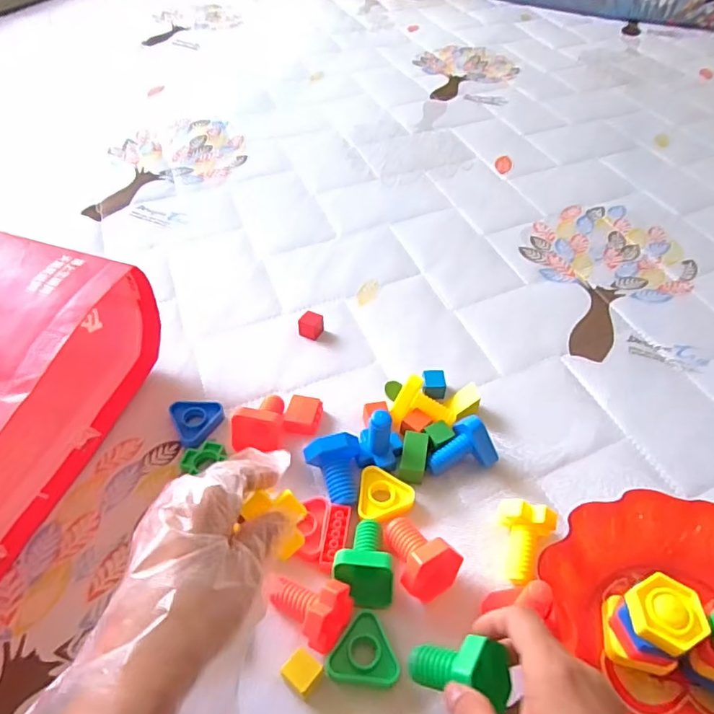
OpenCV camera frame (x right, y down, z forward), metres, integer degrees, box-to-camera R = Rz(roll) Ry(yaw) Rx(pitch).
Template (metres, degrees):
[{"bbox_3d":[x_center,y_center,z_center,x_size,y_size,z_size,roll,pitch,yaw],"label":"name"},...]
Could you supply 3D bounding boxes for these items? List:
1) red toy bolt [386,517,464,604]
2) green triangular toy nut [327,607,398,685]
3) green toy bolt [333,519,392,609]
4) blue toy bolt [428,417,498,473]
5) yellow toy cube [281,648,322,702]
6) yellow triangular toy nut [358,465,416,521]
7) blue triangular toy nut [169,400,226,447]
[{"bbox_3d":[0.045,0.143,0.402,0.048,0.039,0.059,-24,51,-26],"label":"red toy bolt"},{"bbox_3d":[0.005,0.196,0.369,0.046,0.015,0.044,5,45,0],"label":"green triangular toy nut"},{"bbox_3d":[0.007,0.144,0.395,0.045,0.035,0.064,4,49,2],"label":"green toy bolt"},{"bbox_3d":[0.091,0.081,0.461,0.045,0.042,0.050,32,56,24],"label":"blue toy bolt"},{"bbox_3d":[-0.035,0.206,0.353,0.023,0.020,0.022,34,52,26],"label":"yellow toy cube"},{"bbox_3d":[0.024,0.114,0.447,0.045,0.009,0.046,6,45,1],"label":"yellow triangular toy nut"},{"bbox_3d":[-0.141,0.056,0.492,0.043,0.014,0.044,-20,53,-19],"label":"blue triangular toy nut"}]

